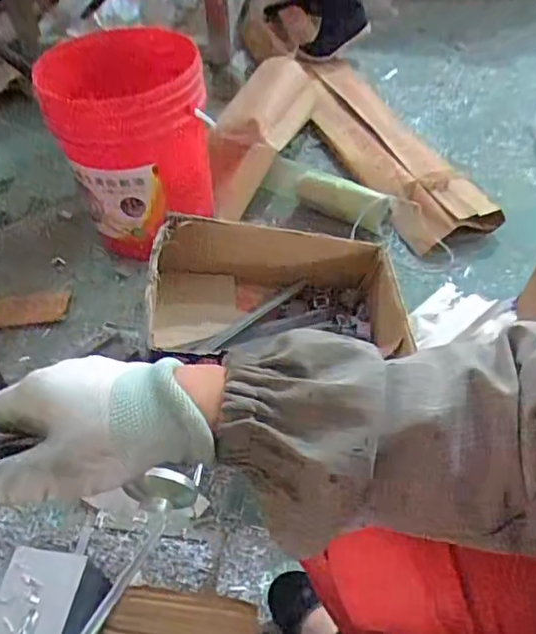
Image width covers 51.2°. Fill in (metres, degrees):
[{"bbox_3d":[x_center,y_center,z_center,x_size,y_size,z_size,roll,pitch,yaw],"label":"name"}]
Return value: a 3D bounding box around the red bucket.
[{"bbox_3d":[-0.258,-0.344,1.135,0.263,0.360,0.263,-1,49,2],"label":"red bucket"}]

